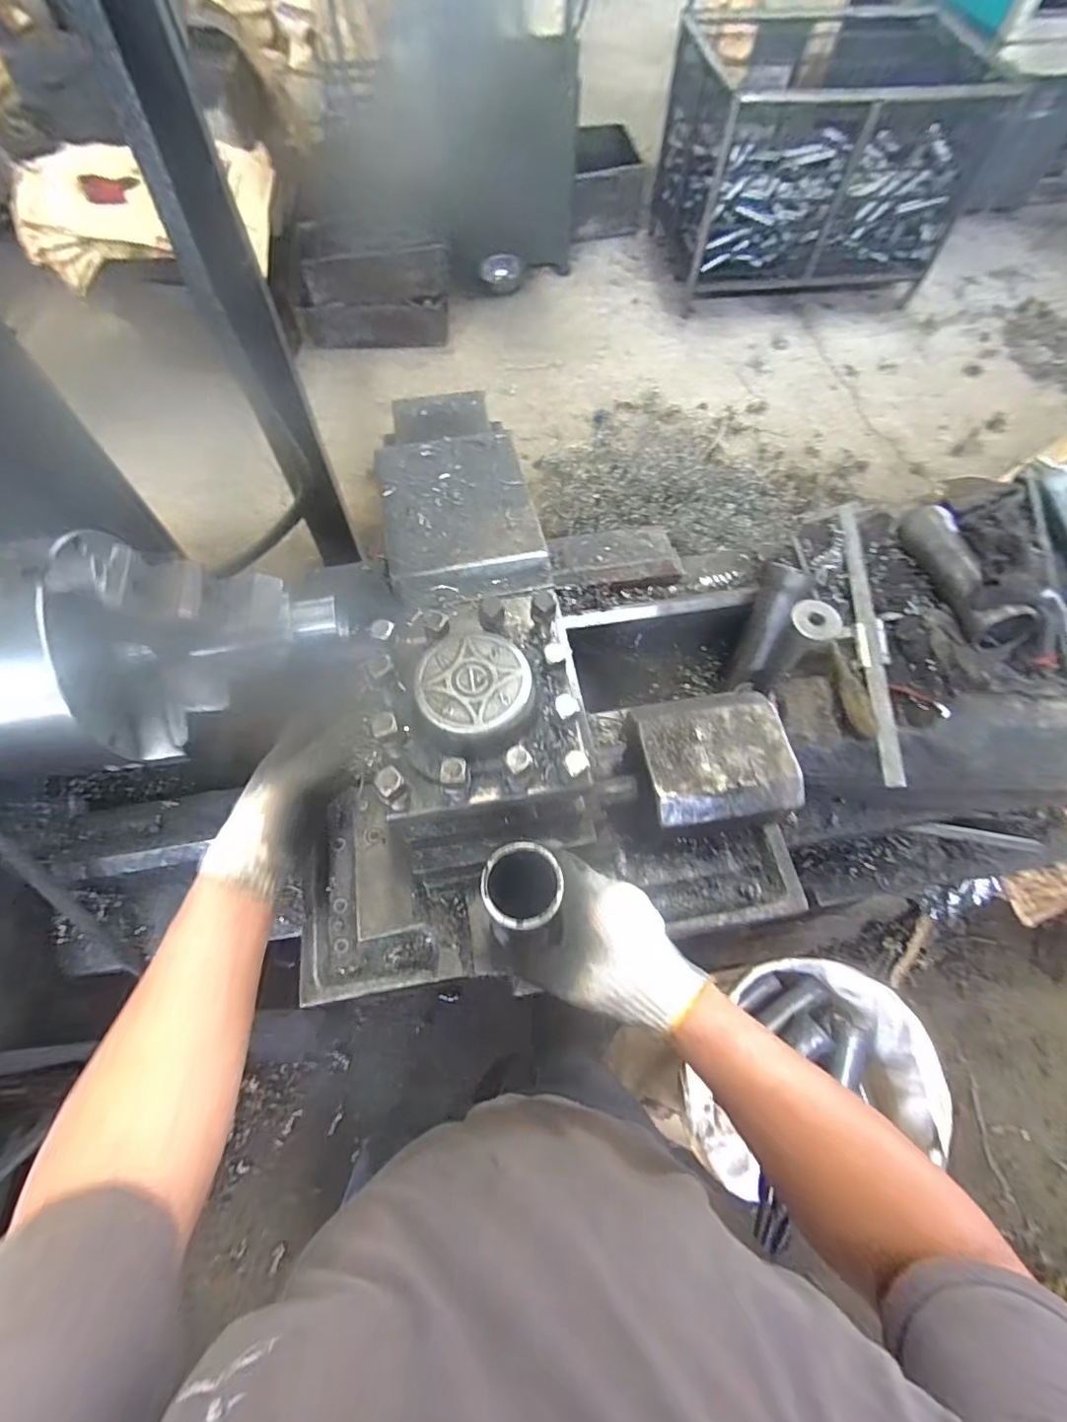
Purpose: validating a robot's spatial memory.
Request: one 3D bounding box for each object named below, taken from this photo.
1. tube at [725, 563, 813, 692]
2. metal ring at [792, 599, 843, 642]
[{"bbox_3d":[0.305,-0.105,0.740,0.056,0.058,0.171,21,109,9],"label":"tube"},{"bbox_3d":[0.264,-0.085,0.522,0.038,0.006,0.045,-35,67,0],"label":"metal ring"}]

